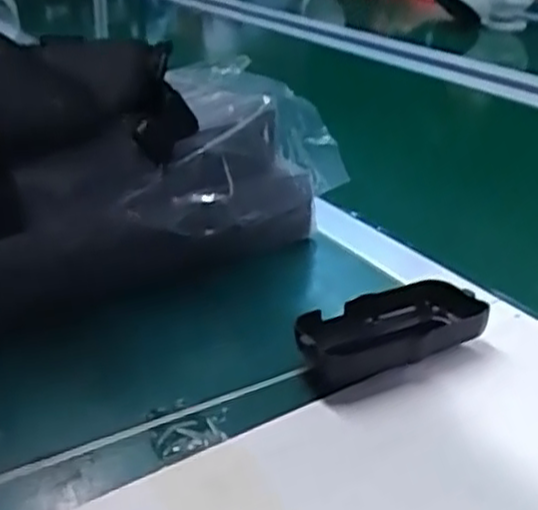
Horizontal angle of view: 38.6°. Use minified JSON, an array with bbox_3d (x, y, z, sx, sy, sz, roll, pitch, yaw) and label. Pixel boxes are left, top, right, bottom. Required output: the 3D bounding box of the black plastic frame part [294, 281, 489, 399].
[{"bbox_3d":[0.068,0.045,0.445,0.109,0.029,0.050,-12,29,-24],"label":"black plastic frame part"}]

